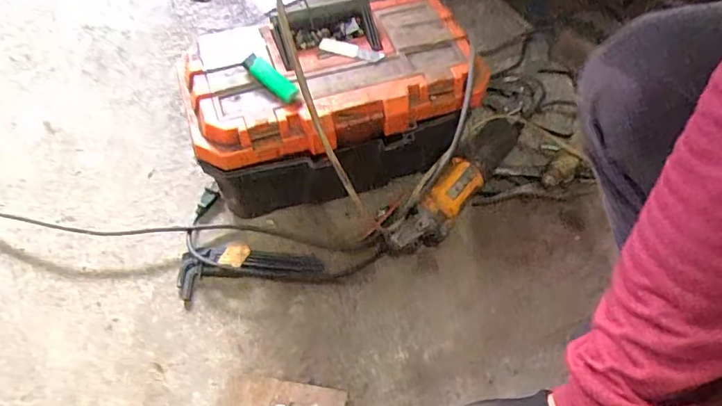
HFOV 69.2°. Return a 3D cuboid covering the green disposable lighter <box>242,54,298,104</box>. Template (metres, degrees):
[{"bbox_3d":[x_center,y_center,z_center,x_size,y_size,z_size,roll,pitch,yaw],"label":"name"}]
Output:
[{"bbox_3d":[-0.108,-0.149,0.622,0.077,0.015,0.022,40,67,18],"label":"green disposable lighter"}]

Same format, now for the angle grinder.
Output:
[{"bbox_3d":[0.147,-0.024,0.774,0.056,0.082,0.281,37,66,17],"label":"angle grinder"}]

